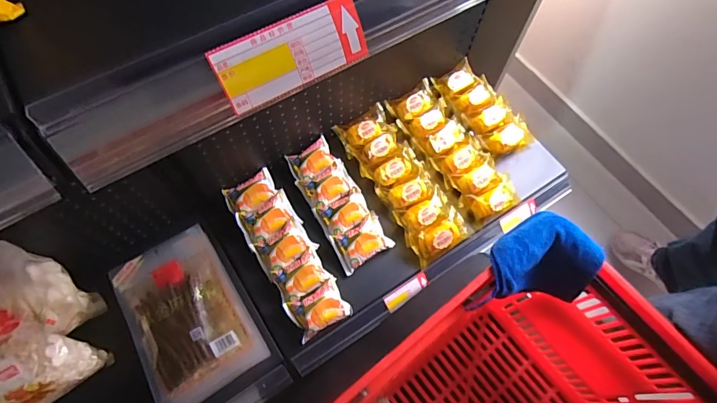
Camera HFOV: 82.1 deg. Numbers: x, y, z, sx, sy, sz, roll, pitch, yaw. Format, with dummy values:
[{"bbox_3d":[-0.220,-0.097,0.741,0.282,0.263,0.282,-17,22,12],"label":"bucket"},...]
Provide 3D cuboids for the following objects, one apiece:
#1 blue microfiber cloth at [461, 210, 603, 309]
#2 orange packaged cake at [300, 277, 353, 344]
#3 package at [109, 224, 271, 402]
[{"bbox_3d":[0.214,0.072,0.515,0.171,0.051,0.108,-3,66,-3],"label":"blue microfiber cloth"},{"bbox_3d":[-0.067,0.188,0.728,0.094,0.035,0.072,-28,69,-13],"label":"orange packaged cake"},{"bbox_3d":[-0.277,0.207,0.682,0.179,0.059,0.221,-32,70,-15],"label":"package"}]

